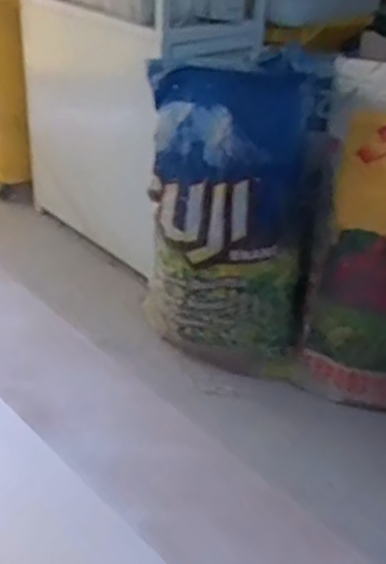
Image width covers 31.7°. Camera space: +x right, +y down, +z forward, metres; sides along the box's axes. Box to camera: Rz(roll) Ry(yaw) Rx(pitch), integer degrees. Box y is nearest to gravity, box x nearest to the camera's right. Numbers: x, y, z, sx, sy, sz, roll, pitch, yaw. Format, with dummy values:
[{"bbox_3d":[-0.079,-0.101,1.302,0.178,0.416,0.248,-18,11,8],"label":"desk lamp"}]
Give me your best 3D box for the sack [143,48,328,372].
[{"bbox_3d":[0.077,-0.138,1.357,0.325,0.582,0.284,7,32,4],"label":"sack"}]

